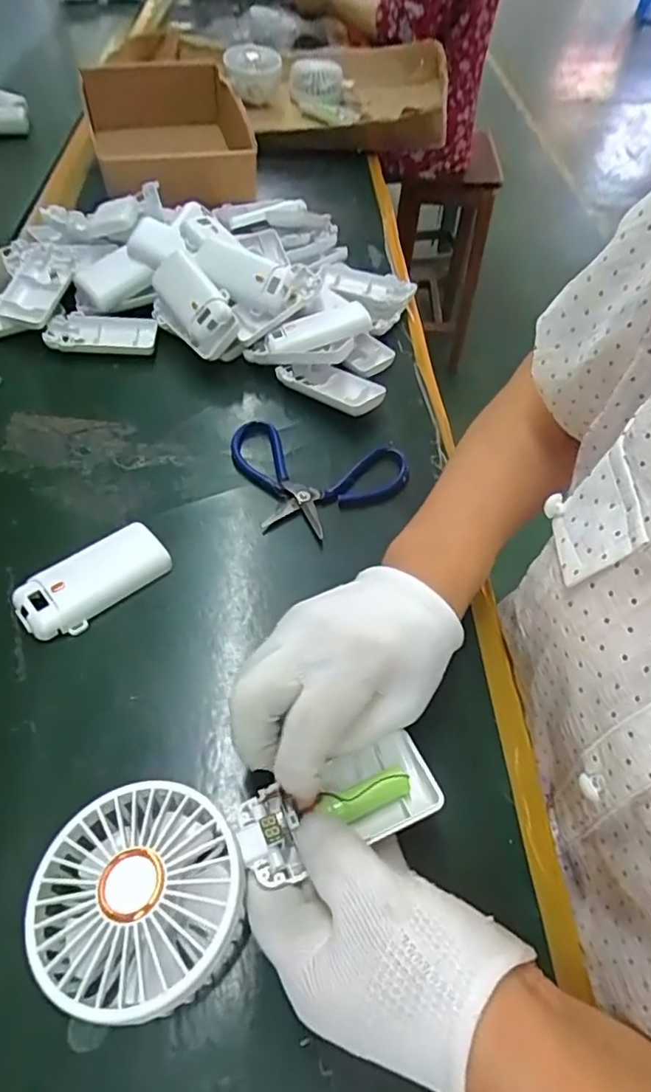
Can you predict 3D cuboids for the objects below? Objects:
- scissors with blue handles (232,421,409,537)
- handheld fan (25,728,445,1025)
[{"bbox_3d":[-0.009,-0.051,0.451,0.137,0.009,0.098,11,53,3],"label":"scissors with blue handles"},{"bbox_3d":[-0.034,0.137,0.270,0.182,0.029,0.084,-12,55,-21],"label":"handheld fan"}]

